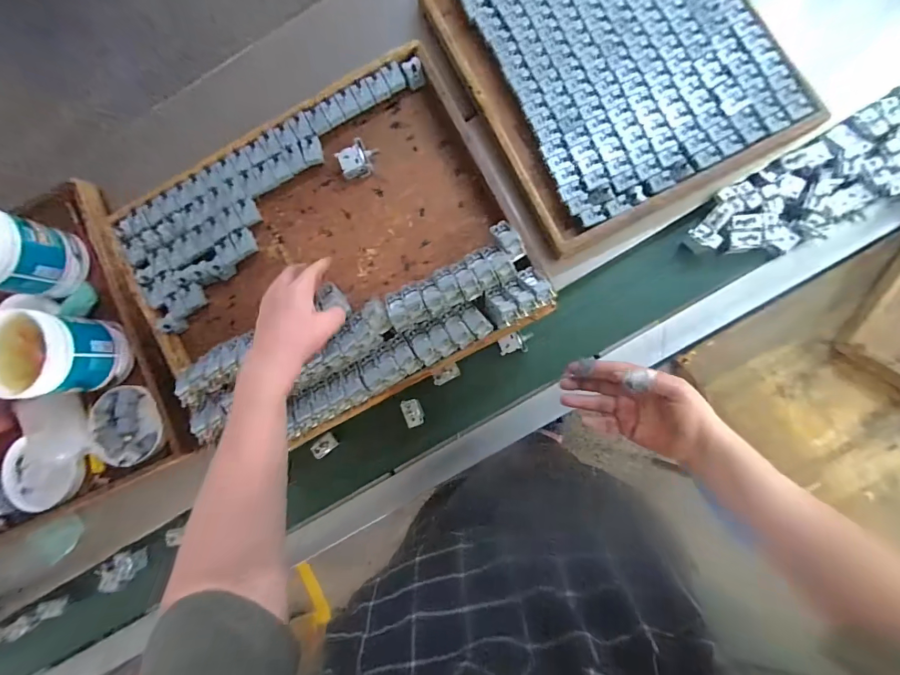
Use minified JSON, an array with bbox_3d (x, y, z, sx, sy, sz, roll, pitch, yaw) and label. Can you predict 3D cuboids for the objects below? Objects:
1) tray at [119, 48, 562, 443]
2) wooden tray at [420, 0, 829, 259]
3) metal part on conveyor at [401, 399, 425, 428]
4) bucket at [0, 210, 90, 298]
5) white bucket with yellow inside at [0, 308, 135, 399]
[{"bbox_3d":[-0.165,-0.093,0.532,0.479,0.061,0.381,-29,84,4],"label":"tray"},{"bbox_3d":[0.224,-0.419,0.590,0.395,0.039,0.487,-27,84,4],"label":"wooden tray"},{"bbox_3d":[-0.056,0.116,0.618,0.028,0.017,0.042,-20,85,5],"label":"metal part on conveyor"},{"bbox_3d":[-0.663,-0.128,0.598,0.114,0.131,0.111,17,89,7],"label":"bucket"},{"bbox_3d":[-0.575,0.026,0.588,0.118,0.125,0.113,0,87,6],"label":"white bucket with yellow inside"}]

